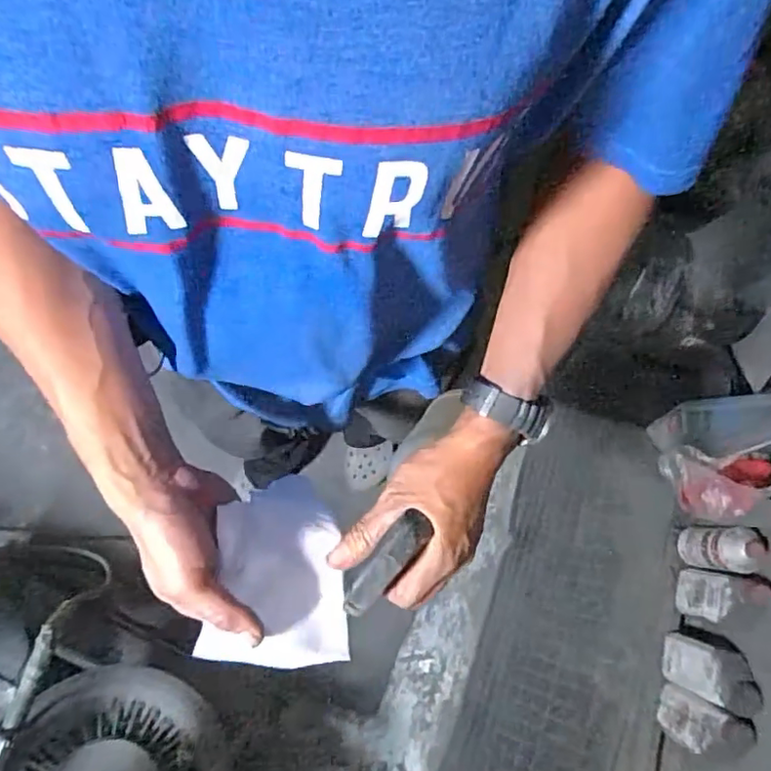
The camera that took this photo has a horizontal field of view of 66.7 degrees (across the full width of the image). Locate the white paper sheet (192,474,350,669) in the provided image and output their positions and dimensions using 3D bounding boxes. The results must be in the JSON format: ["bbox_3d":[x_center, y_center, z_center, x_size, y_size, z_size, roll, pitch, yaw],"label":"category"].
[{"bbox_3d":[-0.078,0.143,0.457,0.117,0.043,0.151,2,63,-16],"label":"white paper sheet"}]

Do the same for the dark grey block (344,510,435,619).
[{"bbox_3d":[-0.003,0.129,0.418,0.027,0.028,0.085,43,110,10],"label":"dark grey block"}]

